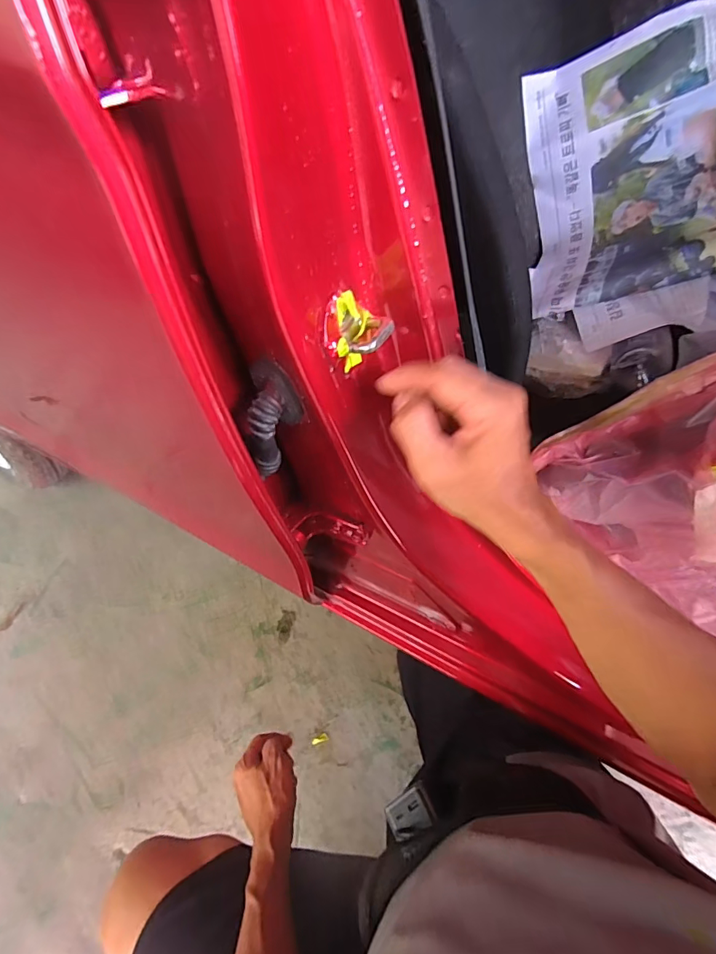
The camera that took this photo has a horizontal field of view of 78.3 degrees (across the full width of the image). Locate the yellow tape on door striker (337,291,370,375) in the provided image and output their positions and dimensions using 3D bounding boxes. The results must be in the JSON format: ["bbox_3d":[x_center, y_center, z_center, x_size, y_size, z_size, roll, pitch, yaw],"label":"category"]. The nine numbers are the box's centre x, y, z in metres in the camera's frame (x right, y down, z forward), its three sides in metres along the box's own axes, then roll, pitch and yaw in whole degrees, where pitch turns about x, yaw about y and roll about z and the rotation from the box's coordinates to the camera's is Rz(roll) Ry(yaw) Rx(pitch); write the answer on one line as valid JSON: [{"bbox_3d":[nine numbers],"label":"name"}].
[{"bbox_3d":[-0.004,-0.099,0.306,0.021,0.047,0.037,-2,54,5],"label":"yellow tape on door striker"}]

